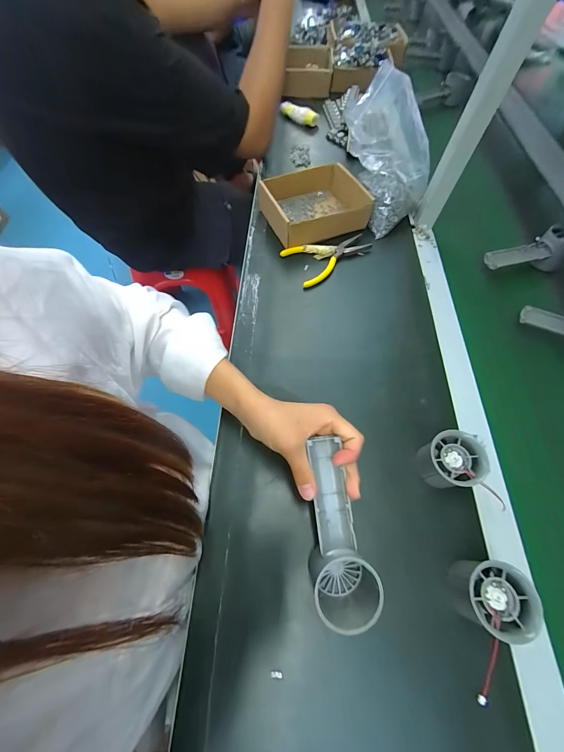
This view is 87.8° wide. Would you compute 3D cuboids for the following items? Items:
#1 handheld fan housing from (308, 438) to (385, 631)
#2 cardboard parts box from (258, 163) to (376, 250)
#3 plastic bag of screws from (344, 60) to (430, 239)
[{"bbox_3d":[0.054,0.145,0.274,0.065,0.049,0.165,-9,85,-6],"label":"handheld fan housing"},{"bbox_3d":[0.062,-0.319,0.547,0.167,0.053,0.154,-18,63,-10],"label":"cardboard parts box"},{"bbox_3d":[0.184,-0.385,0.514,0.160,0.173,0.169,23,63,11],"label":"plastic bag of screws"}]

